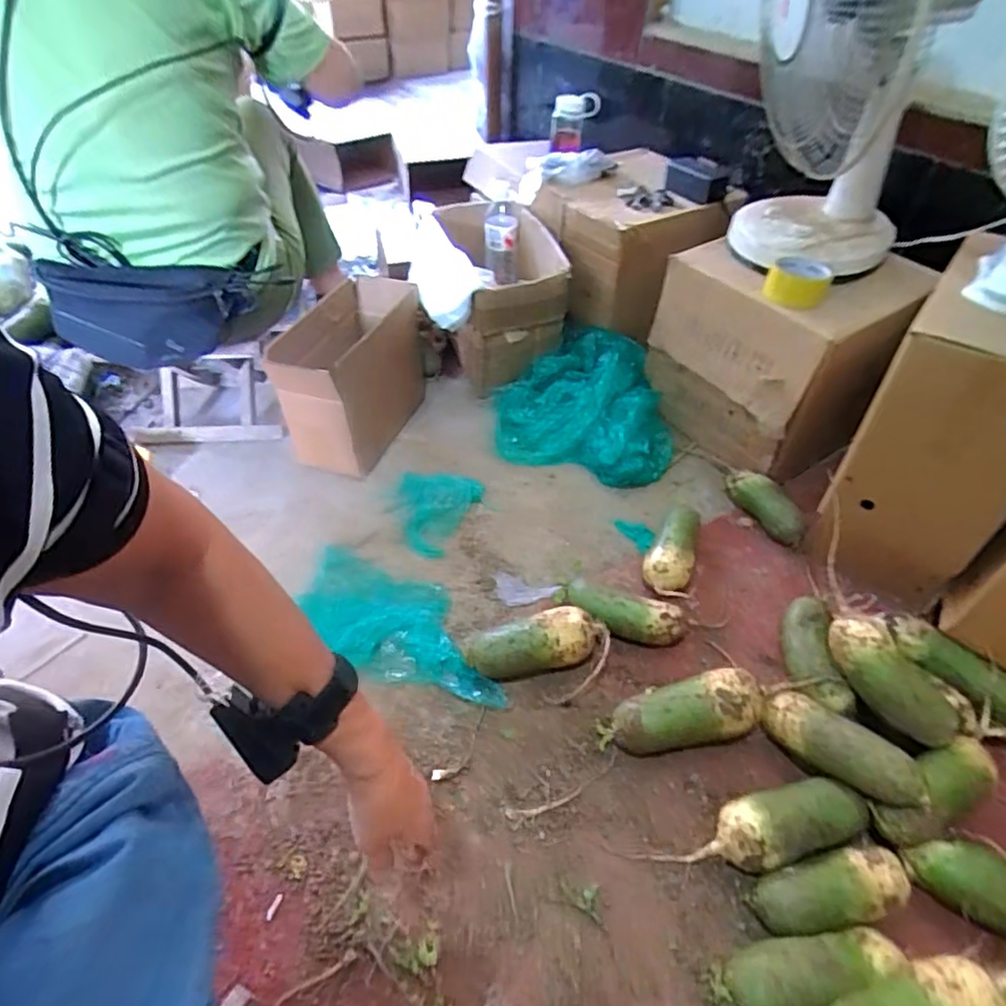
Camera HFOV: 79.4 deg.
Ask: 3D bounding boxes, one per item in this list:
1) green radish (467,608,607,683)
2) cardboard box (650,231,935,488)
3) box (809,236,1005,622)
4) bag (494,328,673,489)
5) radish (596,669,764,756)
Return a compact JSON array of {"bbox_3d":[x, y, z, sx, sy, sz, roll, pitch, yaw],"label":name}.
[{"bbox_3d":[0.041,0.186,0.808,0.175,0.066,0.070,-7,48,-6],"label":"green radish"},{"bbox_3d":[0.449,-0.259,1.040,0.261,0.309,0.301,-25,52,-23],"label":"cardboard box"},{"bbox_3d":[0.580,-0.086,0.796,0.185,0.381,0.226,29,54,24],"label":"box"},{"bbox_3d":[0.147,-0.188,1.129,0.324,0.142,0.298,6,48,6],"label":"bag"},{"bbox_3d":[0.213,0.261,0.731,0.188,0.076,0.072,-12,49,-10],"label":"radish"}]

